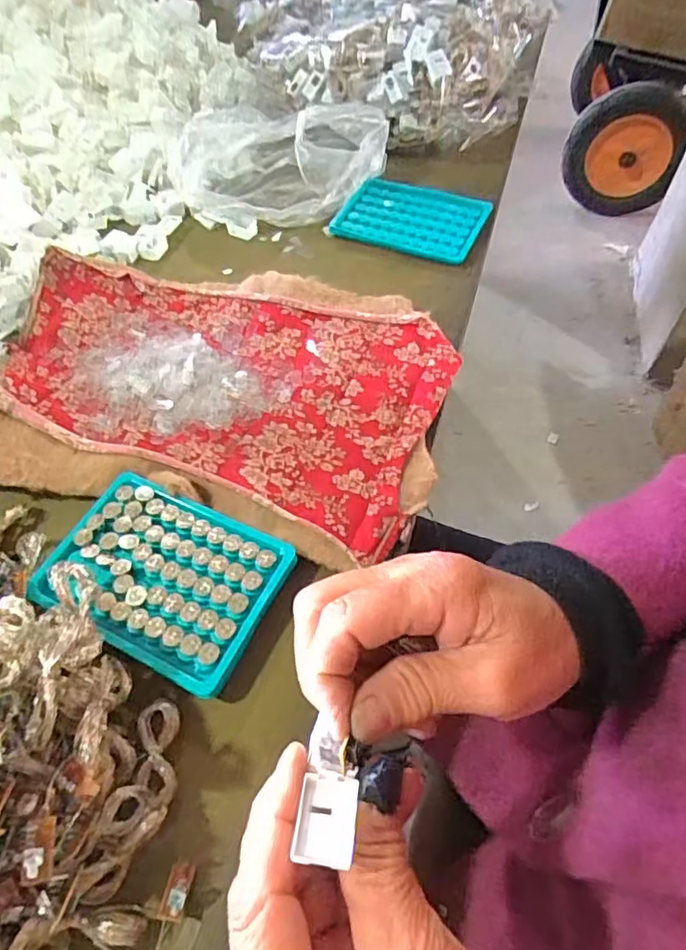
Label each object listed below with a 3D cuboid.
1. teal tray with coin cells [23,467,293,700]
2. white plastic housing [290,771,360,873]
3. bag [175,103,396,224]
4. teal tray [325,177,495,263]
[{"bbox_3d":[-0.104,0.058,0.338,0.128,0.014,0.095,23,60,14],"label":"teal tray with coin cells"},{"bbox_3d":[-0.005,0.116,0.194,0.018,0.011,0.026,8,58,5],"label":"white plastic housing"},{"bbox_3d":[-0.061,-0.300,0.558,0.200,0.063,0.127,1,56,2],"label":"bag"},{"bbox_3d":[0.066,-0.243,0.536,0.128,0.009,0.090,22,59,16],"label":"teal tray"}]

